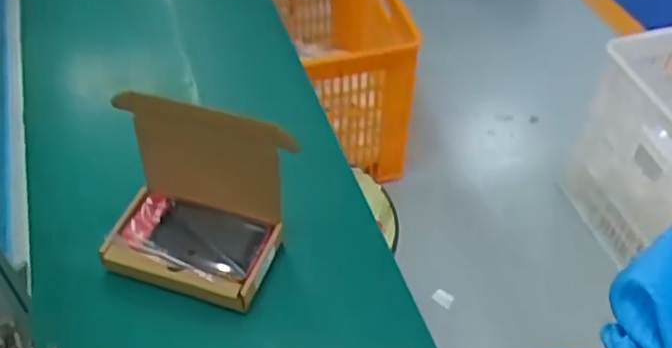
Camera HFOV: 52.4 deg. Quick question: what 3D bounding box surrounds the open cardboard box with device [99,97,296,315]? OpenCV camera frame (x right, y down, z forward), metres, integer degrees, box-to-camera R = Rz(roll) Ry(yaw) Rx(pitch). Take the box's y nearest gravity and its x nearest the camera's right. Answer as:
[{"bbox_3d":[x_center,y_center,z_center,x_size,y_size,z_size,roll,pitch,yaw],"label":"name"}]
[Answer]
[{"bbox_3d":[-0.123,0.017,0.553,0.147,0.117,0.106,14,49,12],"label":"open cardboard box with device"}]

